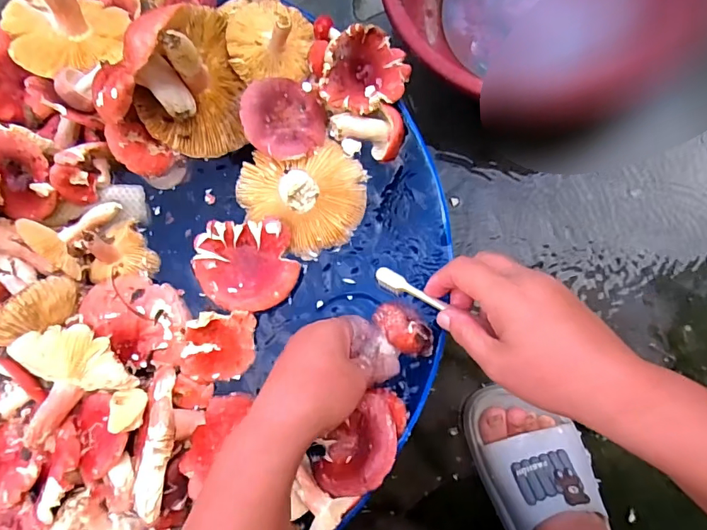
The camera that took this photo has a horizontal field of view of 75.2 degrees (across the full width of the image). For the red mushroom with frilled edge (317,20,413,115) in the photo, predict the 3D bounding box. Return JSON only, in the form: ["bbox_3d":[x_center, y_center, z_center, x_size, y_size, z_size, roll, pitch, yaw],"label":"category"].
[{"bbox_3d":[0.009,-0.157,0.380,0.061,0.033,0.070,41,90,8],"label":"red mushroom with frilled edge"}]

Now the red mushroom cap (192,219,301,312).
[{"bbox_3d":[-0.092,0.001,0.391,0.086,0.017,0.074,-3,84,6],"label":"red mushroom cap"}]

